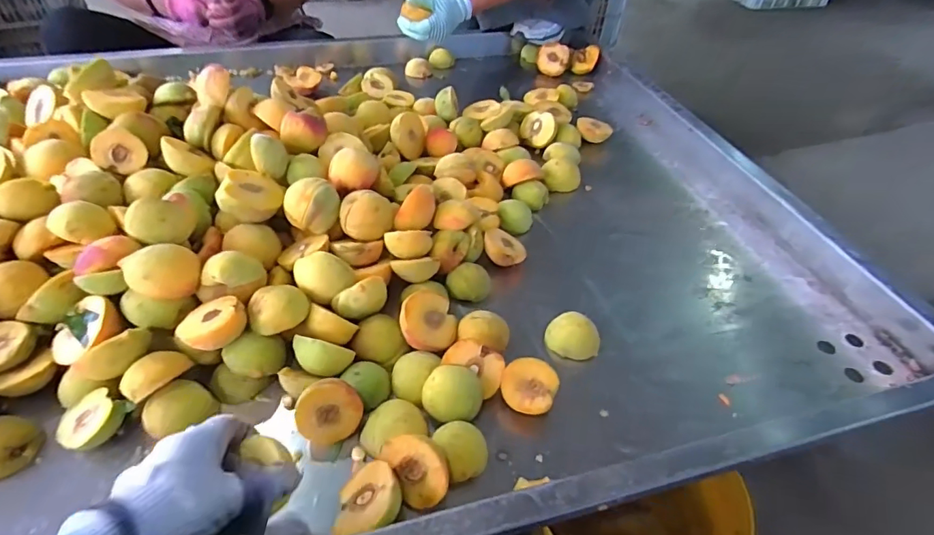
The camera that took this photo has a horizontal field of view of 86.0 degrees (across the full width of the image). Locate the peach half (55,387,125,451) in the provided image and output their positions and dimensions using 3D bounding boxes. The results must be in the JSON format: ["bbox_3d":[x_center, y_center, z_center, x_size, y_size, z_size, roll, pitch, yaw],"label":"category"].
[{"bbox_3d":[-0.362,0.149,0.480,0.054,0.031,0.051,30,51,25],"label":"peach half"}]

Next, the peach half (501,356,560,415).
[{"bbox_3d":[0.064,0.126,0.520,0.055,0.030,0.058,1,45,-1],"label":"peach half"}]

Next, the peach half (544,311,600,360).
[{"bbox_3d":[0.124,0.074,0.580,0.060,0.033,0.061,13,45,10],"label":"peach half"}]

